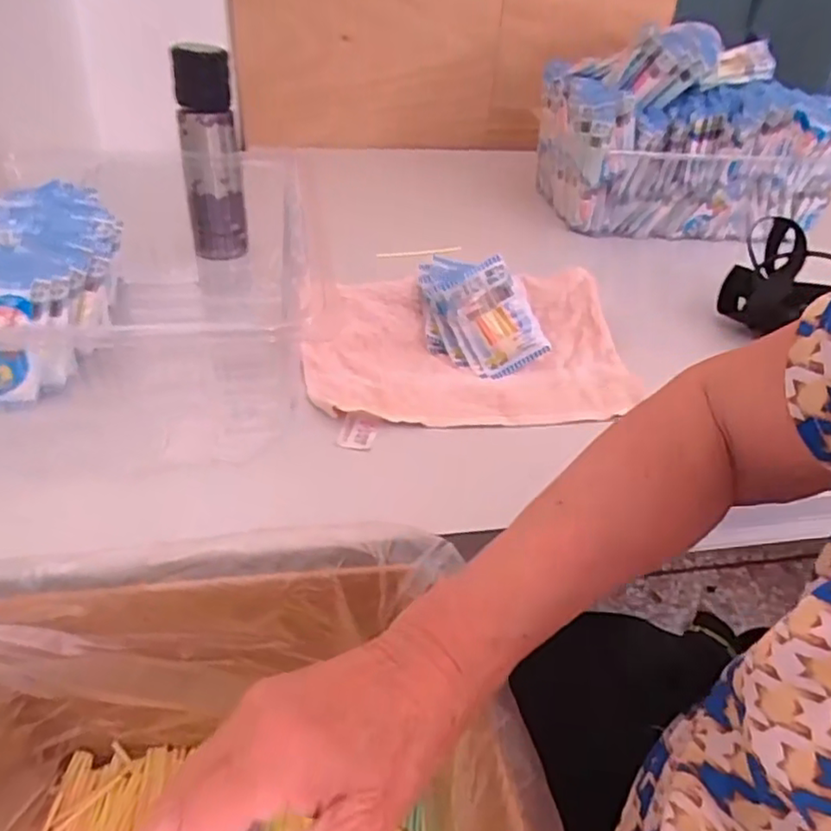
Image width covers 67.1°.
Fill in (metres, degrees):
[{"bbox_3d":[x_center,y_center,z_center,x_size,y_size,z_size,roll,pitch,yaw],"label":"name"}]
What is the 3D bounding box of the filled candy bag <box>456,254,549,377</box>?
[{"bbox_3d":[0.078,-0.090,0.595,0.064,0.100,0.009,-29,8,4],"label":"filled candy bag"}]

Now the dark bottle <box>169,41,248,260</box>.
[{"bbox_3d":[-0.242,-0.299,0.744,0.070,0.230,0.060,-8,36,-12],"label":"dark bottle"}]

